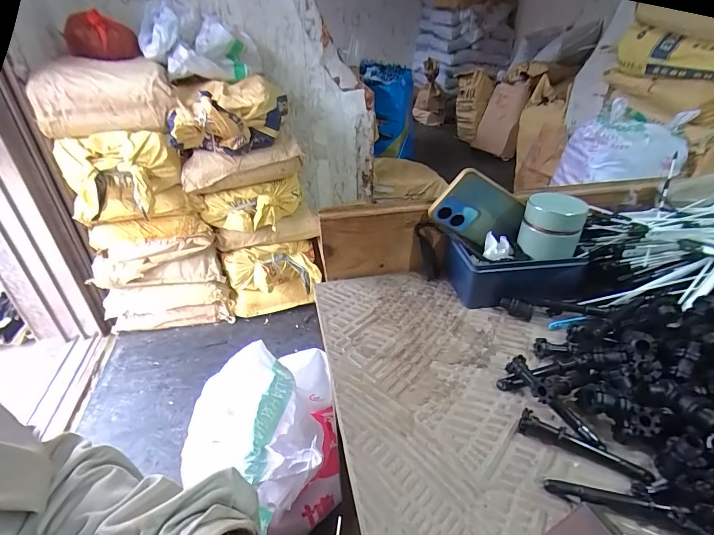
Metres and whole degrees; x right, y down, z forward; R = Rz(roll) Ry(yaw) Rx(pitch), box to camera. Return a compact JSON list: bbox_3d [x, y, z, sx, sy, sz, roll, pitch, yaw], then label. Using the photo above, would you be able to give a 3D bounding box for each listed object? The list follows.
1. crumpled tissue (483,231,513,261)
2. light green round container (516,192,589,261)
[{"bbox_3d":[0.171,-0.025,0.459,0.034,0.016,0.040,9,34,15],"label":"crumpled tissue"},{"bbox_3d":[0.227,-0.047,0.448,0.063,0.066,0.057,14,36,22],"label":"light green round container"}]

